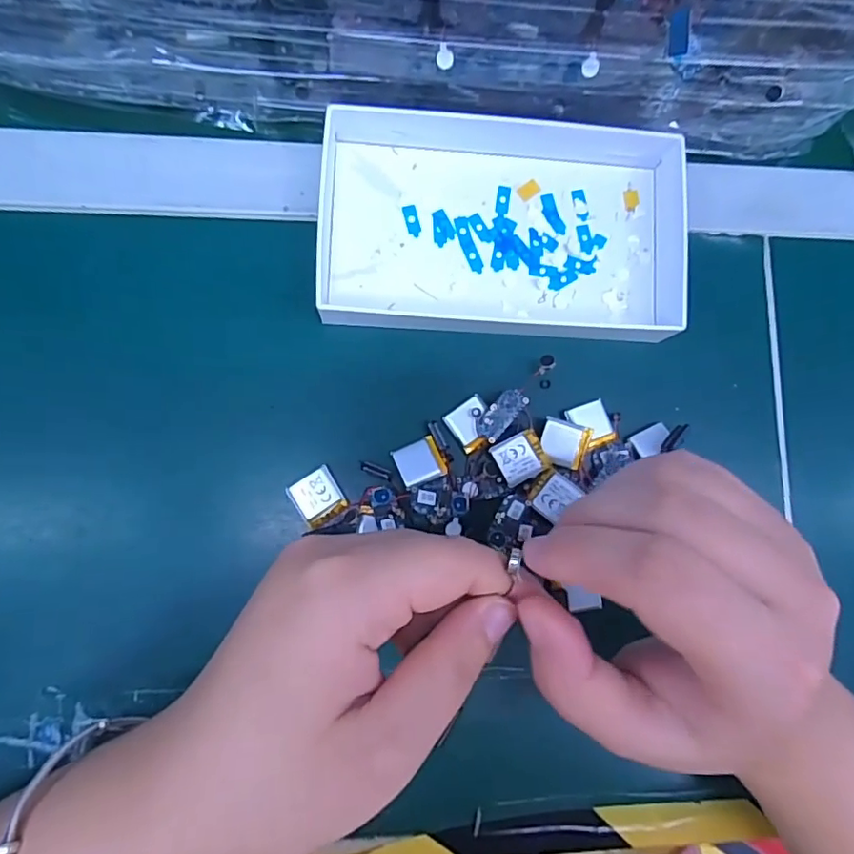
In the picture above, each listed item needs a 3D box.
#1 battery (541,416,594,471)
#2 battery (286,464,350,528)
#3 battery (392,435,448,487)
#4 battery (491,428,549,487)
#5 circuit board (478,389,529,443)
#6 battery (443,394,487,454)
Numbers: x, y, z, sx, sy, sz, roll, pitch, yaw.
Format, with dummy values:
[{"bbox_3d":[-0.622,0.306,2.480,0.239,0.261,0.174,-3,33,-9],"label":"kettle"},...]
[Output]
[{"bbox_3d":[0.066,0.008,0.266,0.021,0.004,0.021,18,83,-3],"label":"battery"},{"bbox_3d":[-0.050,0.033,0.257,0.021,0.004,0.023,-32,87,-7],"label":"battery"},{"bbox_3d":[-0.003,0.017,0.264,0.021,0.006,0.020,-23,86,-7],"label":"battery"},{"bbox_3d":[0.045,0.015,0.266,0.023,0.004,0.022,-26,87,-7],"label":"battery"},{"bbox_3d":[0.036,-0.006,0.268,0.012,0.005,0.027,43,82,1],"label":"circuit board"},{"bbox_3d":[0.022,-0.002,0.269,0.020,0.007,0.021,-33,88,-7],"label":"battery"}]

